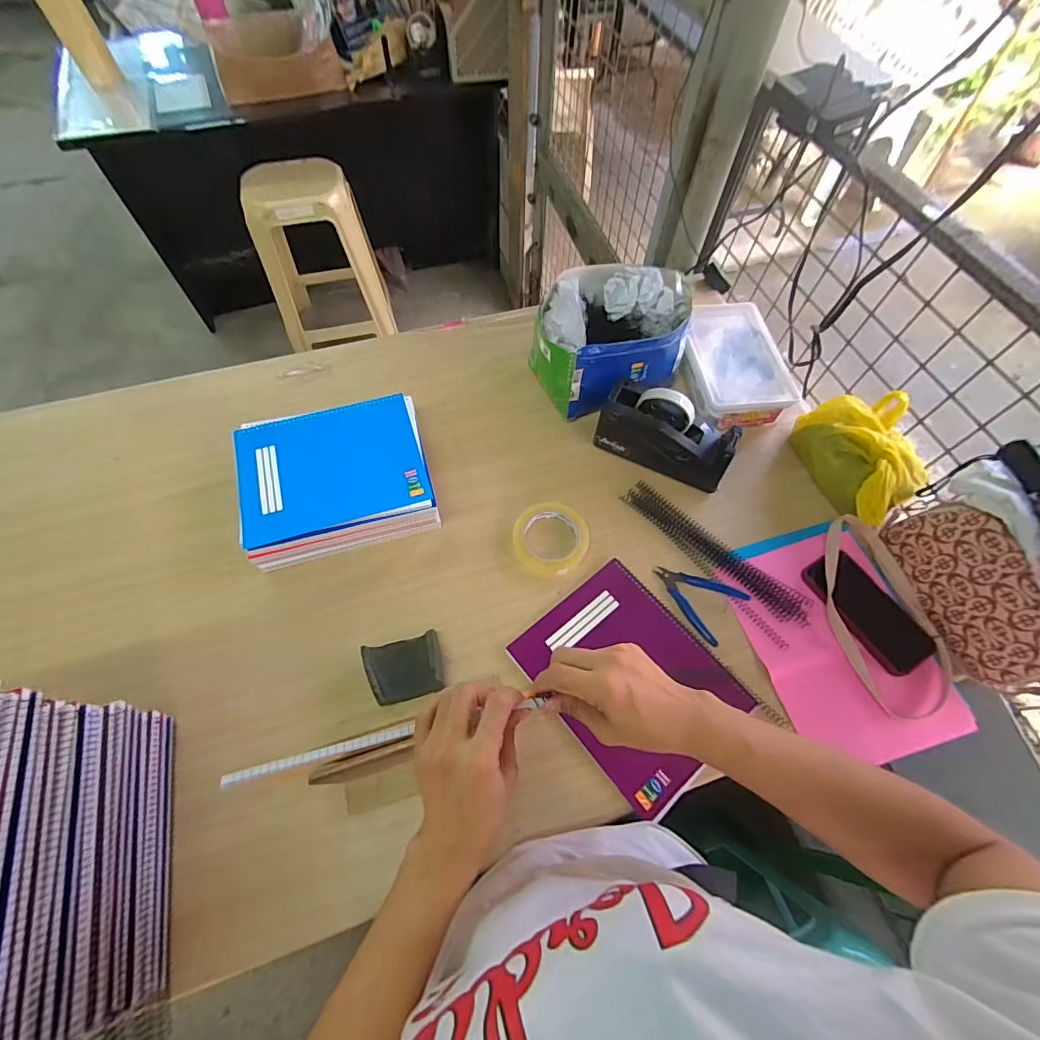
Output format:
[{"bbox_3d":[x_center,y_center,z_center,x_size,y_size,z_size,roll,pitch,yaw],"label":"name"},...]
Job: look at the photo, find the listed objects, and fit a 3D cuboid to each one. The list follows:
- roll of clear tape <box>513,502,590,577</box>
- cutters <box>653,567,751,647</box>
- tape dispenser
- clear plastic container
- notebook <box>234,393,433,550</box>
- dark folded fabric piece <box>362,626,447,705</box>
[{"bbox_3d":[0.044,0.027,0.654,0.103,0.020,0.102,0,63,-1],"label":"roll of clear tape"},{"bbox_3d":[0.234,0.100,0.624,0.114,0.005,0.085,37,68,16],"label":"cutters"},{"bbox_3d":[0.216,-0.127,0.687,0.191,0.100,0.071,24,65,11],"label":"tape dispenser"},{"bbox_3d":[0.349,-0.277,0.787,0.156,0.054,0.268,-4,63,-3],"label":"clear plastic container"},{"bbox_3d":[-0.272,-0.078,0.673,0.249,0.017,0.200,-16,64,-9],"label":"notebook"},{"bbox_3d":[-0.138,0.178,0.558,0.088,0.023,0.073,-15,64,-8],"label":"dark folded fabric piece"}]

